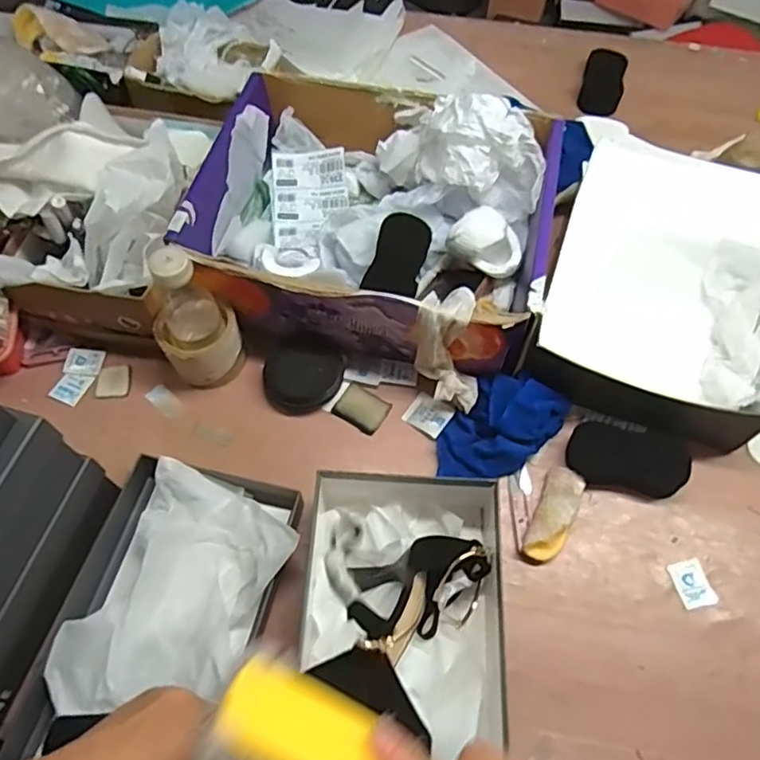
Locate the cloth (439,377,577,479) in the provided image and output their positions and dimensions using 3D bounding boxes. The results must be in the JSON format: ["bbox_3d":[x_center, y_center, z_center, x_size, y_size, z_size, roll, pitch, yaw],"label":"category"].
[{"bbox_3d":[0.131,0.056,0.673,0.100,0.060,0.138,33,67,16],"label":"cloth"}]

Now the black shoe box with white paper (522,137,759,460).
[{"bbox_3d":[0.340,-0.108,0.729,0.260,0.127,0.324,20,64,10],"label":"black shoe box with white paper"}]

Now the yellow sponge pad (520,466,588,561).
[{"bbox_3d":[0.186,0.143,0.647,0.039,0.025,0.105,22,64,11],"label":"yellow sponge pad"}]

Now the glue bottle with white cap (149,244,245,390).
[{"bbox_3d":[-0.205,-0.065,0.665,0.085,0.179,0.075,-24,65,-13],"label":"glue bottle with white cap"}]

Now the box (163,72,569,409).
[{"bbox_3d":[-0.007,-0.194,0.739,0.405,0.172,0.346,17,63,8],"label":"box"}]

